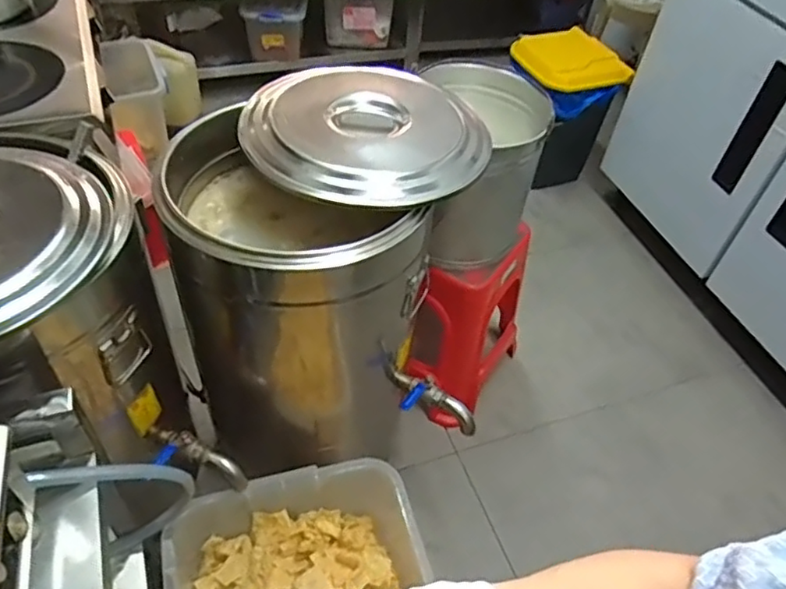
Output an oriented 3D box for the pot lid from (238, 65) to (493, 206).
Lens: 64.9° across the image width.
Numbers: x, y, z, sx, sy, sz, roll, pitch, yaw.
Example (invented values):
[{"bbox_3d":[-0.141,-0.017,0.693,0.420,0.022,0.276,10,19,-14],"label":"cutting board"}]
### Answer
[{"bbox_3d":[-0.038,-0.271,1.035,0.421,0.057,0.333,1,47,-6],"label":"pot lid"}]

